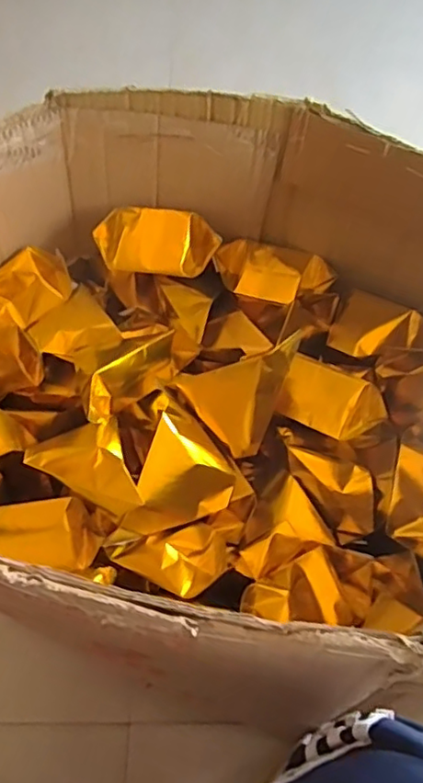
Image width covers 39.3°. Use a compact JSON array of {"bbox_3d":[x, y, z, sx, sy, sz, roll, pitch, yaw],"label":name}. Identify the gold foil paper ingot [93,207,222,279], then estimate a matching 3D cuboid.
[{"bbox_3d":[-0.065,-0.174,0.699,0.133,0.045,0.073,0,98,-5],"label":"gold foil paper ingot"}]

